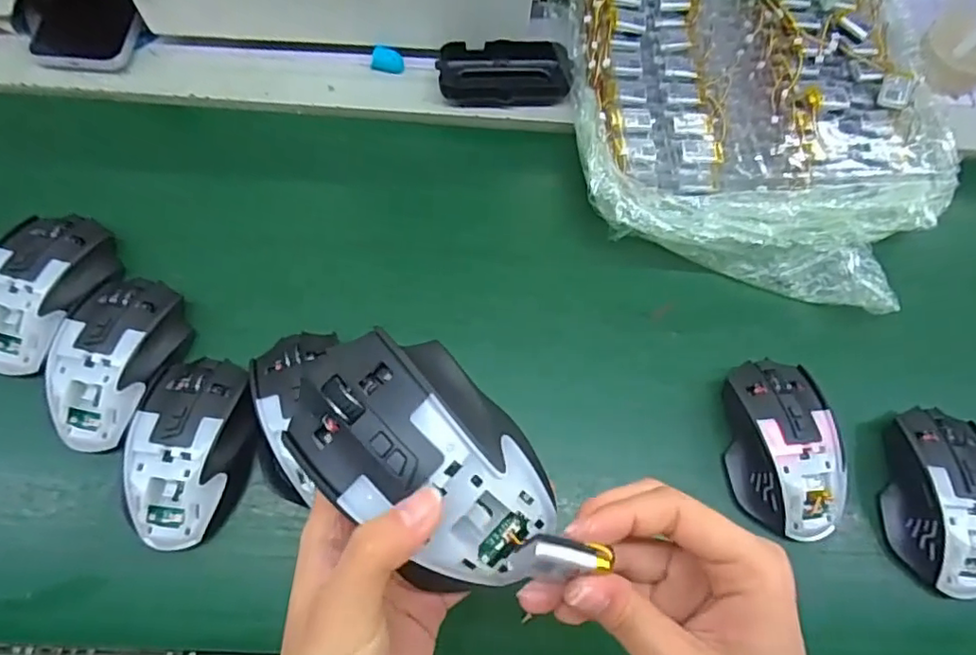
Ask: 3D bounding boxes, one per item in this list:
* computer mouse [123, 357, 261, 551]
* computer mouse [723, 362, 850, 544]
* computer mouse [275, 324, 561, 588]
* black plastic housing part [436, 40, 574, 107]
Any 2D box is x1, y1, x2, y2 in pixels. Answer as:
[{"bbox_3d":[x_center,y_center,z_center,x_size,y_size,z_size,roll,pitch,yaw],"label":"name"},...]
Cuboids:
[{"bbox_3d":[-0.180,0.074,0.361,0.068,0.032,0.113,1,69,1],"label":"computer mouse"},{"bbox_3d":[0.194,0.077,0.381,0.065,0.035,0.112,-4,69,-1],"label":"computer mouse"},{"bbox_3d":[-0.023,0.051,0.225,0.105,0.039,0.066,42,75,15],"label":"computer mouse"},{"bbox_3d":[0.014,-0.212,0.483,0.106,0.020,0.054,0,69,1],"label":"black plastic housing part"}]

